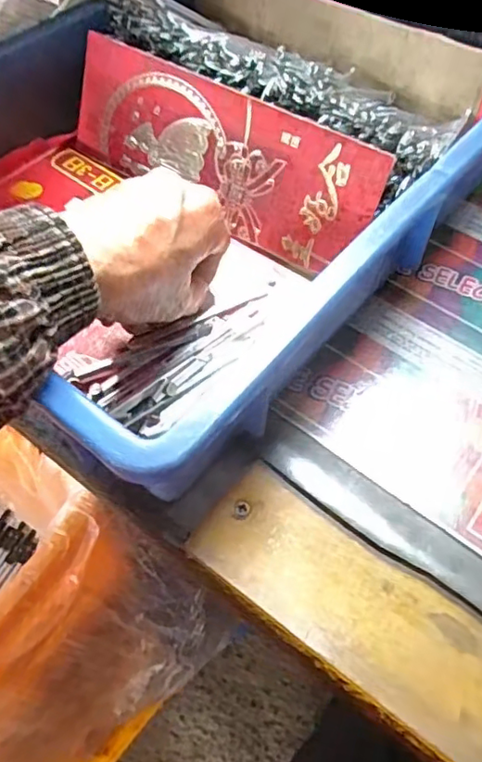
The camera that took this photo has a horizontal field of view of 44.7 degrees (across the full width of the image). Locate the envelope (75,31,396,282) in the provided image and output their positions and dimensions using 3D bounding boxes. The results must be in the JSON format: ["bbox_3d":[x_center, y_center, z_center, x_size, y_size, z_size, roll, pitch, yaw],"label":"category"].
[{"bbox_3d":[-0.019,-0.141,0.367,0.221,0.078,0.006,32,35,20],"label":"envelope"}]

